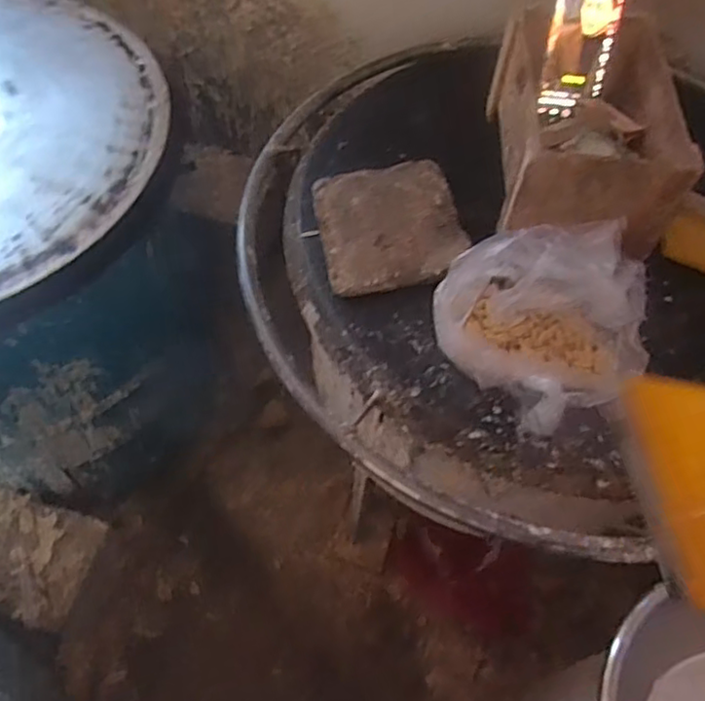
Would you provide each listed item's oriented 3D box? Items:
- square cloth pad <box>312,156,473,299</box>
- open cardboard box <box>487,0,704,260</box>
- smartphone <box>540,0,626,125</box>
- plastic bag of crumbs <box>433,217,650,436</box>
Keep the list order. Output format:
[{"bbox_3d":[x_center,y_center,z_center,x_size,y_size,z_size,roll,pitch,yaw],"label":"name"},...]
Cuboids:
[{"bbox_3d":[0.043,-0.140,0.713,0.154,0.022,0.162,-8,60,-8],"label":"square cloth pad"},{"bbox_3d":[0.247,-0.240,0.696,0.159,0.111,0.238,3,59,-2],"label":"open cardboard box"},{"bbox_3d":[0.257,-0.341,0.726,0.074,0.153,0.015,7,27,4],"label":"smartphone"},{"bbox_3d":[0.183,-0.035,0.613,0.200,0.088,0.217,36,63,17],"label":"plastic bag of crumbs"}]

